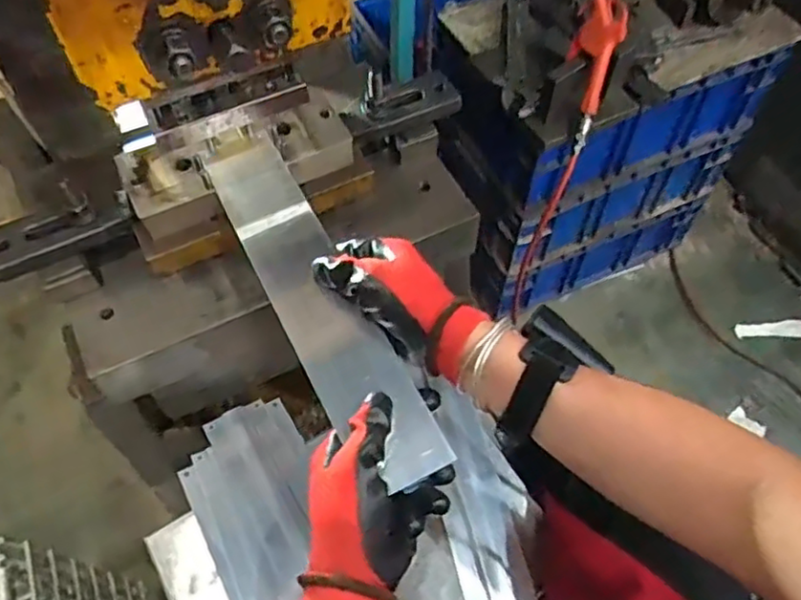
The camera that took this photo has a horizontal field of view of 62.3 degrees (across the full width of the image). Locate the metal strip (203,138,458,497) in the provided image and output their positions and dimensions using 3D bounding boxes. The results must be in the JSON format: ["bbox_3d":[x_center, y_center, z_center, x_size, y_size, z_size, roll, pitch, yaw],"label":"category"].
[{"bbox_3d":[-0.066,-0.007,0.497,0.063,0.009,0.315,-24,62,-15],"label":"metal strip"}]

